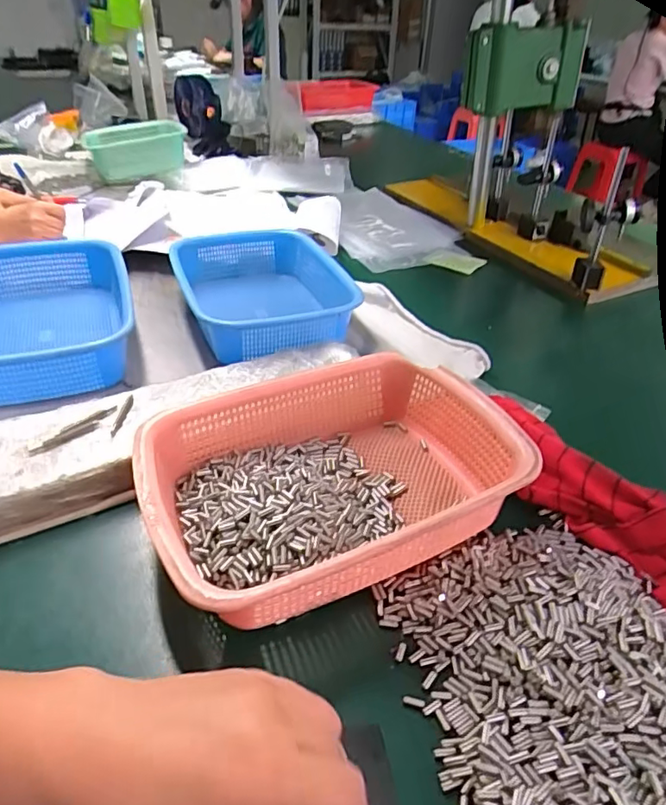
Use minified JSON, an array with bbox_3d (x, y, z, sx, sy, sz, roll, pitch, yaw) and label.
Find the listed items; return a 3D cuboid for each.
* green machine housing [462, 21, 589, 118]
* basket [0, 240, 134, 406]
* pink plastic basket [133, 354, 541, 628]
[{"bbox_3d":[0.311,-0.548,0.929,0.176,0.121,0.086,-13,39,-20],"label":"green machine housing"},{"bbox_3d":[-0.353,-0.100,0.676,0.208,0.081,0.276,-12,38,-18],"label":"basket"},{"bbox_3d":[-0.001,0.061,0.472,0.291,0.079,0.213,-17,40,-24],"label":"pink plastic basket"}]

